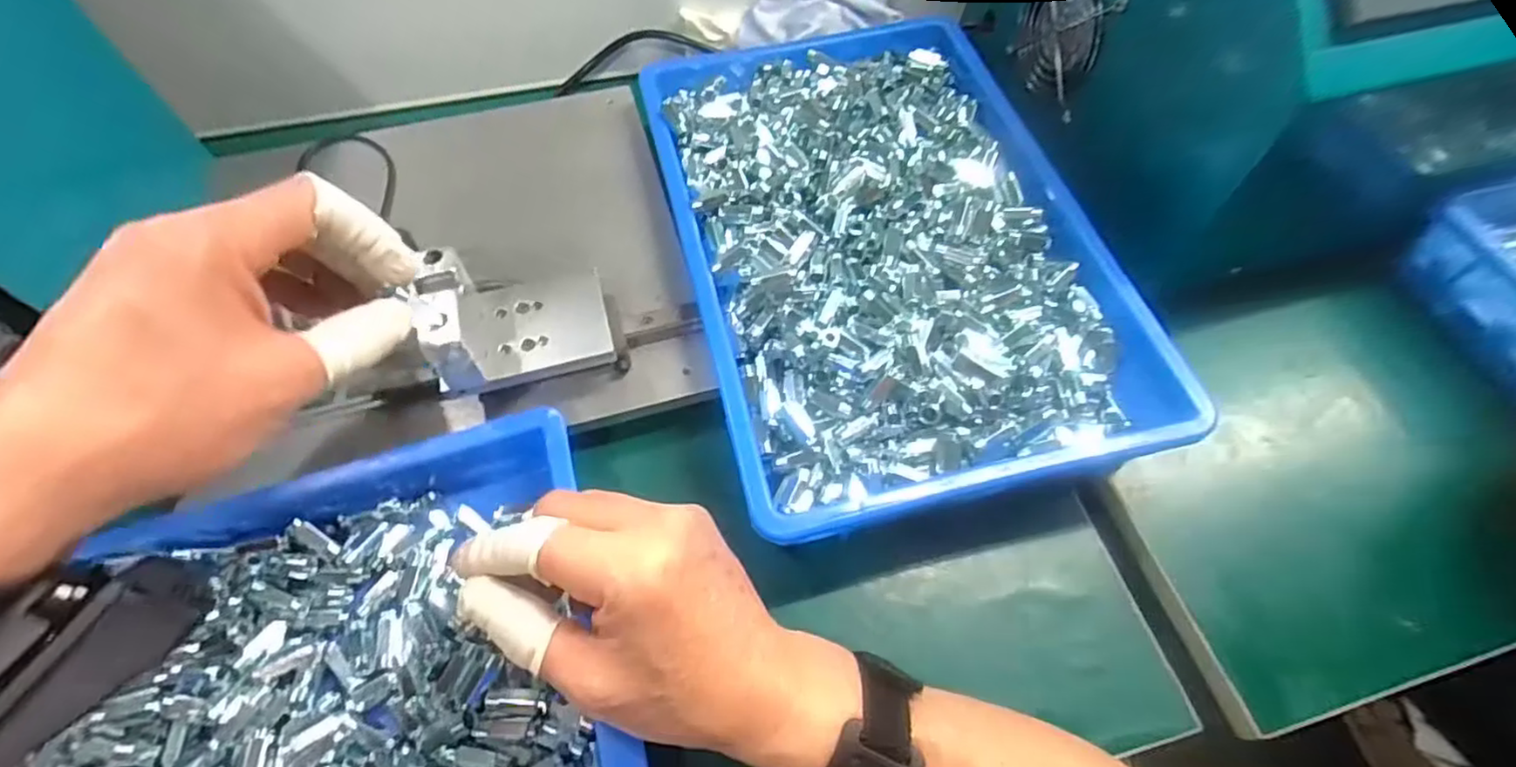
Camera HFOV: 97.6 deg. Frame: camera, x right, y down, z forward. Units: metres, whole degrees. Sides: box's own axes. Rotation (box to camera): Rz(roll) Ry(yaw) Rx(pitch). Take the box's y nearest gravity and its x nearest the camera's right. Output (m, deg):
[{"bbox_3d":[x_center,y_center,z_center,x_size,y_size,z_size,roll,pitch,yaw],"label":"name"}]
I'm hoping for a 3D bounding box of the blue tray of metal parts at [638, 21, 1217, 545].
[{"bbox_3d":[0.074,-0.093,0.432,0.240,0.073,0.368,-13,61,-8],"label":"blue tray of metal parts"}]

